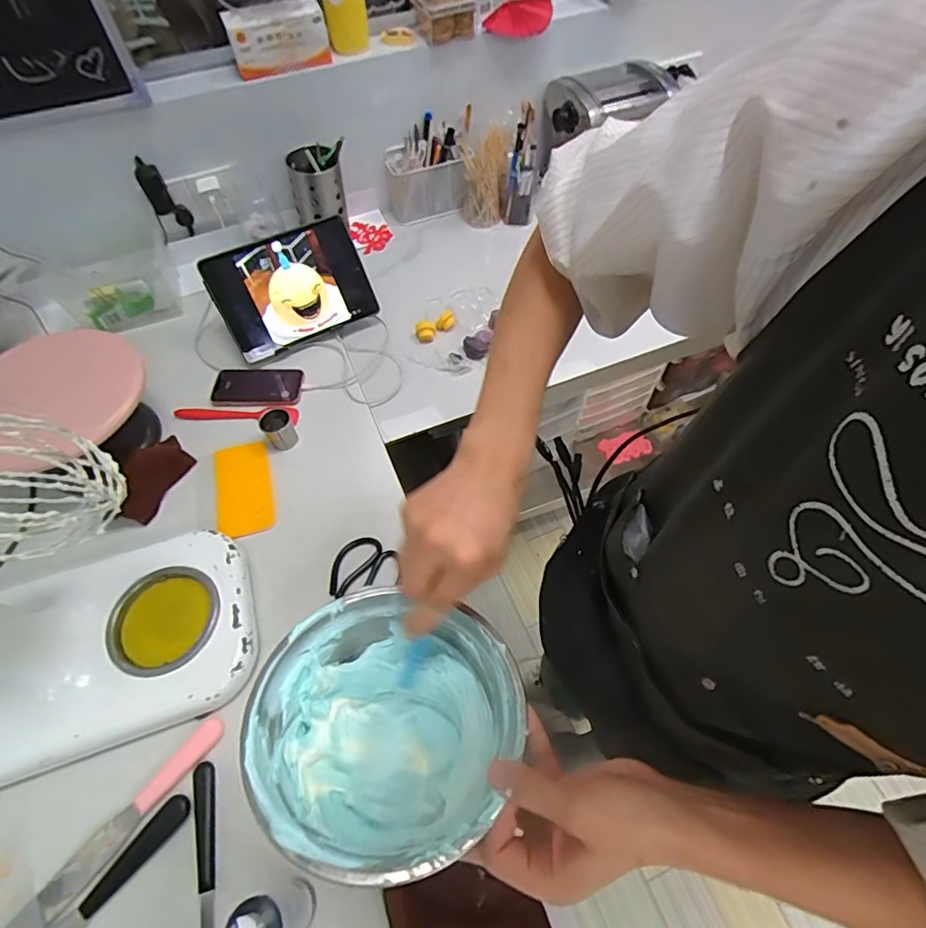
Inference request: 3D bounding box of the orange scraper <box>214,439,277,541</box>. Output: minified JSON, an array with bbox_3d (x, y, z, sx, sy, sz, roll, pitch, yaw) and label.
[{"bbox_3d":[-0.323,0.037,0.766,0.081,0.011,0.143,-13,66,-6],"label":"orange scraper"}]

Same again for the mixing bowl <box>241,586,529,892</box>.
[{"bbox_3d":[-0.055,0.184,0.384,0.184,0.077,0.182,-1,58,2],"label":"mixing bowl"}]

